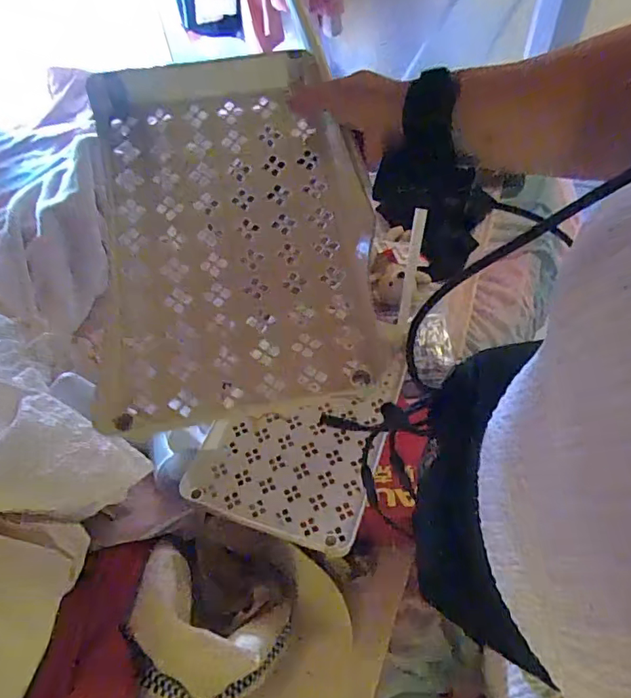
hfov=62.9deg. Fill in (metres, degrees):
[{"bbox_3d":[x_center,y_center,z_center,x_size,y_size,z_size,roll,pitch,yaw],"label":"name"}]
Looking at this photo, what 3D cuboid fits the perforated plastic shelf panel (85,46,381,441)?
[{"bbox_3d":[-0.069,-0.100,0.420,0.216,0.038,0.313,-7,71,-1],"label":"perforated plastic shelf panel"}]

